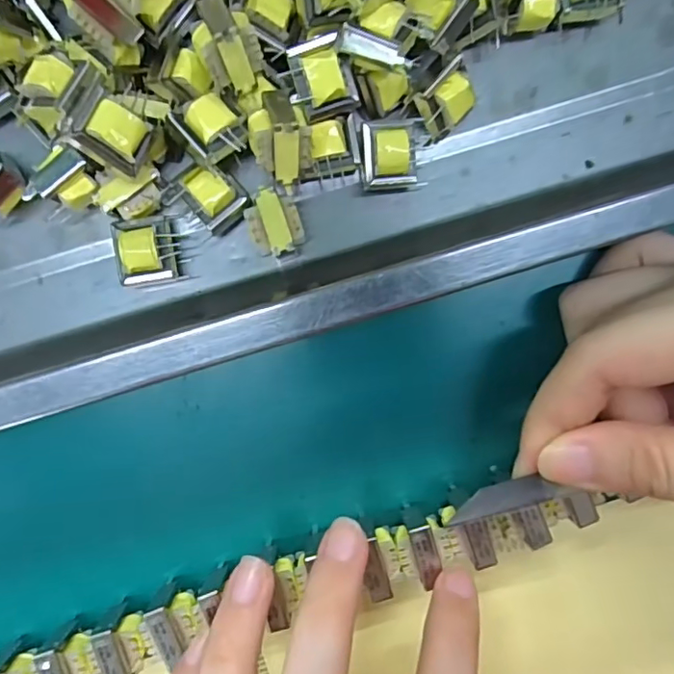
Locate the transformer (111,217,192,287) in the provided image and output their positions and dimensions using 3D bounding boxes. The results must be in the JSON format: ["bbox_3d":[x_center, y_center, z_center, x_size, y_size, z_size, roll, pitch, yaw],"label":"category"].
[{"bbox_3d":[-0.058,-0.027,0.173,0.018,0.016,0.020,-8,94,-1],"label":"transformer"}]

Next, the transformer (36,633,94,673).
[{"bbox_3d":[-0.082,0.104,0.170,0.012,0.010,0.020,-10,94,-1],"label":"transformer"}]

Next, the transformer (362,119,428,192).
[{"bbox_3d":[0.018,-0.057,0.173,0.019,0.016,0.022,-5,94,-2],"label":"transformer"}]

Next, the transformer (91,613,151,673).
[{"bbox_3d":[-0.065,0.097,0.169,0.012,0.009,0.019,-18,94,-1],"label":"transformer"}]

